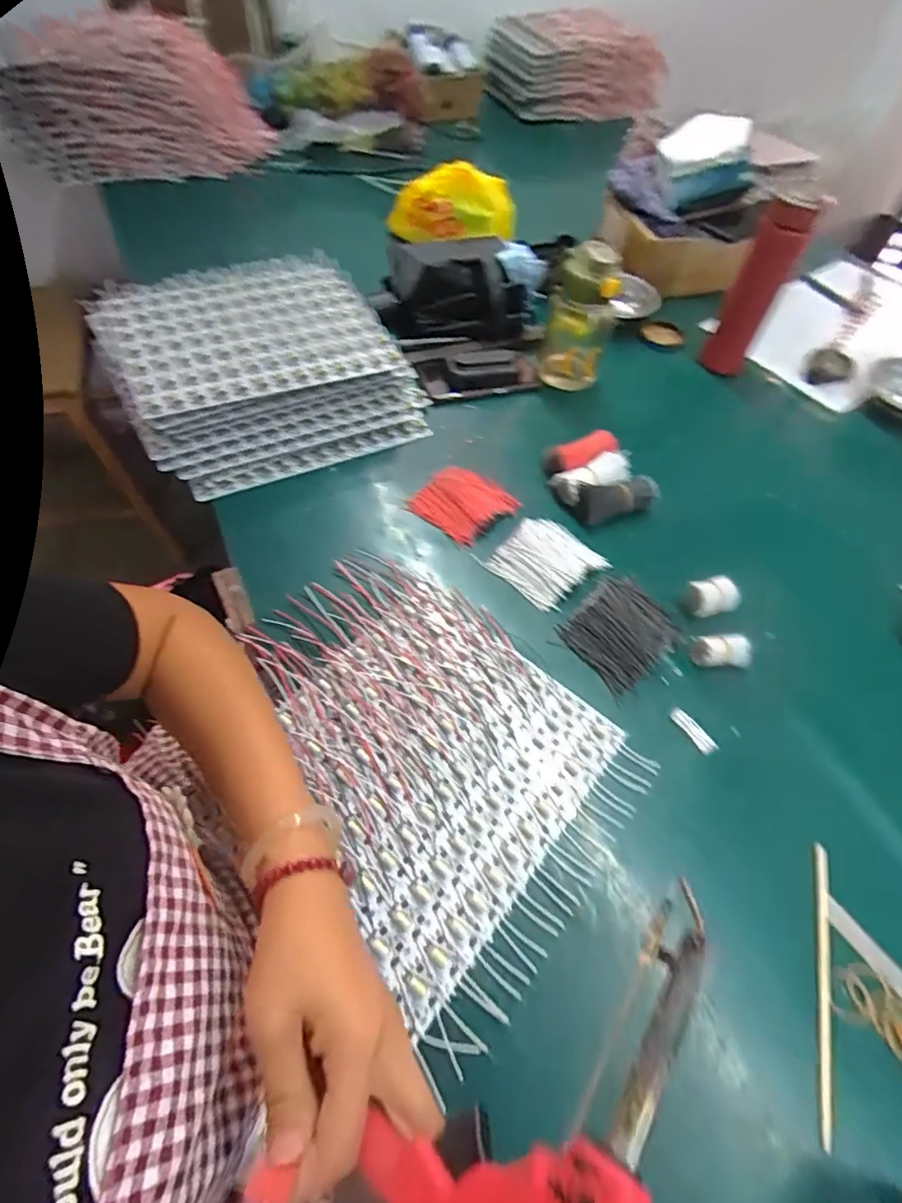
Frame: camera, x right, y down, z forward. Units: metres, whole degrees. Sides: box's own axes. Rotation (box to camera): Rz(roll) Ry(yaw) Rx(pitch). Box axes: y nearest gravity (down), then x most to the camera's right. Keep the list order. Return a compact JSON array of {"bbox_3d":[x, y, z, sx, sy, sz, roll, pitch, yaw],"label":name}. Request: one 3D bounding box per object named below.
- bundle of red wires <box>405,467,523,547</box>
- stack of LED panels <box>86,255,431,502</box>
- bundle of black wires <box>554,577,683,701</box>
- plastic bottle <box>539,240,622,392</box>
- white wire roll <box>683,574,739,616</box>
[{"bbox_3d":[0.013,-0.114,0.655,0.094,0.017,0.088,39,61,19],"label":"bundle of red wires"},{"bbox_3d":[-0.238,-0.292,0.709,0.318,0.104,0.312,-27,60,-17],"label":"stack of LED panels"},{"bbox_3d":[0.174,0.028,0.580,0.116,0.021,0.093,-36,66,-26],"label":"bundle of black wires"},{"bbox_3d":[0.175,-0.384,0.764,0.087,0.163,0.084,13,54,1],"label":"plastic bottle"},{"bbox_3d":[0.270,-0.003,0.595,0.054,0.032,0.035,-3,56,-8],"label":"white wire roll"}]

